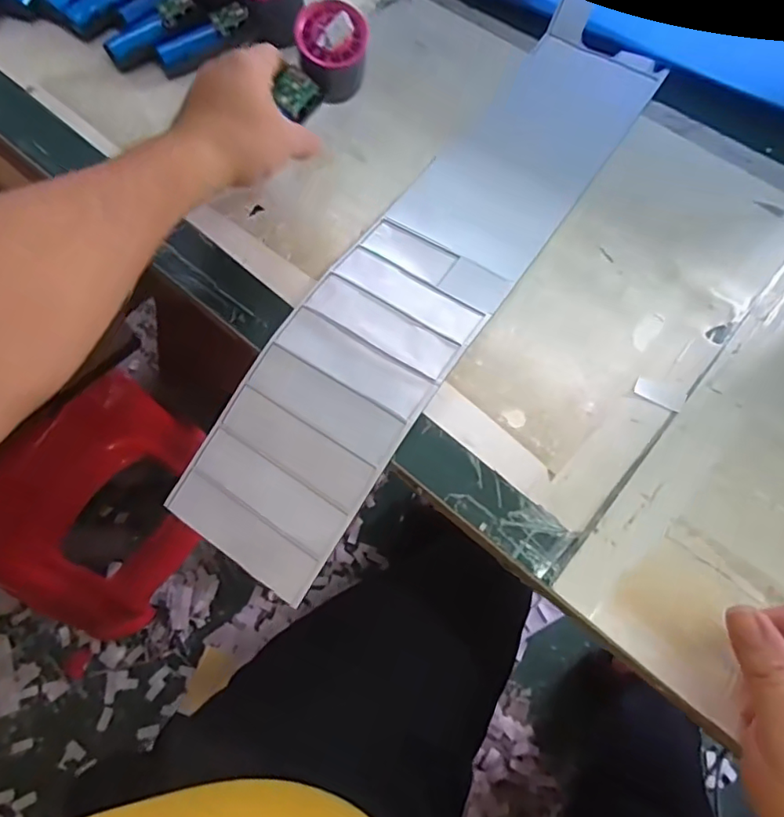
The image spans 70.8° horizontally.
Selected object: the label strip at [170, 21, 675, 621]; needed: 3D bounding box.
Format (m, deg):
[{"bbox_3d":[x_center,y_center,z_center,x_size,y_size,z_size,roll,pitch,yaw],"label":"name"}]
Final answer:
[{"bbox_3d":[0.059,-0.143,0.480,0.132,0.049,0.546,32,68,13],"label":"label strip"}]

